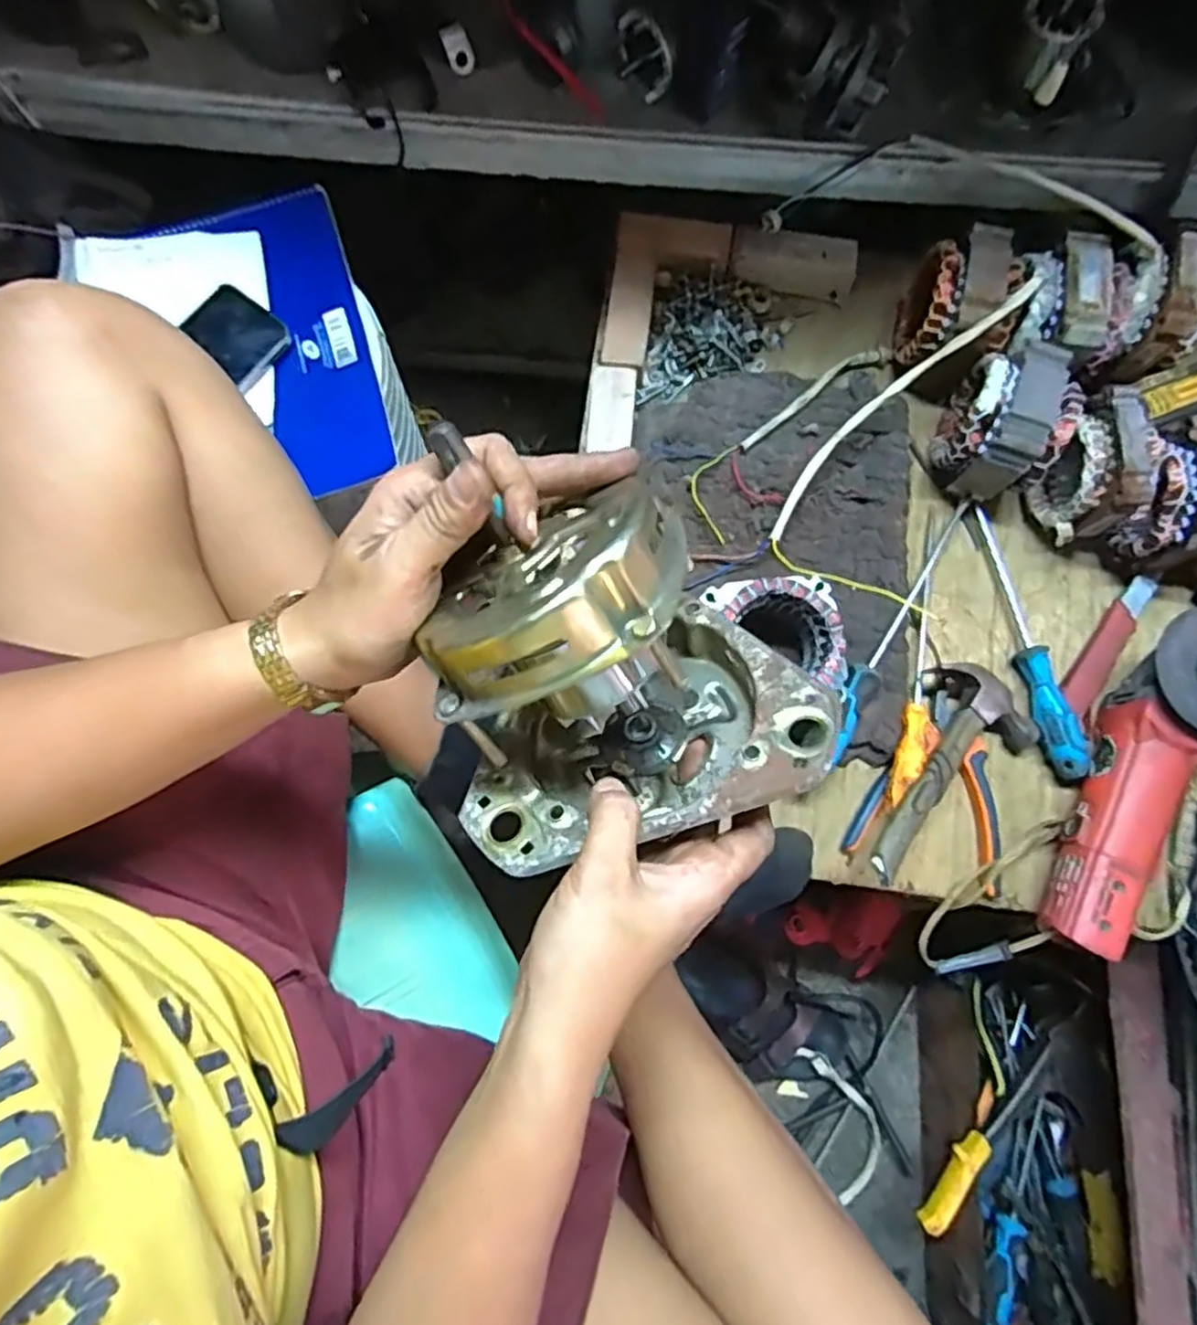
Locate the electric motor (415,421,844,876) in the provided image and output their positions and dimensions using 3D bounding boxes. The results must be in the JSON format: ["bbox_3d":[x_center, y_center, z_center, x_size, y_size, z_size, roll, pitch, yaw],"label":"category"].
[{"bbox_3d":[0.003,0.003,0.333,0.162,0.130,0.148,-24,119,2],"label":"electric motor"}]

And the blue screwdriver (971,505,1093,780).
[{"bbox_3d":[0.376,-0.022,0.637,0.029,0.037,0.245,-10,79,-2],"label":"blue screwdriver"}]

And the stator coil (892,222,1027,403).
[{"bbox_3d":[0.322,-0.310,0.660,0.084,0.099,0.117,19,79,4],"label":"stator coil"}]

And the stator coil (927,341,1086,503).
[{"bbox_3d":[0.354,-0.208,0.639,0.086,0.098,0.106,28,80,6],"label":"stator coil"}]

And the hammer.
[{"bbox_3d":[0.270,0.087,0.586,0.100,0.042,0.202,45,67,8],"label":"hammer"}]

